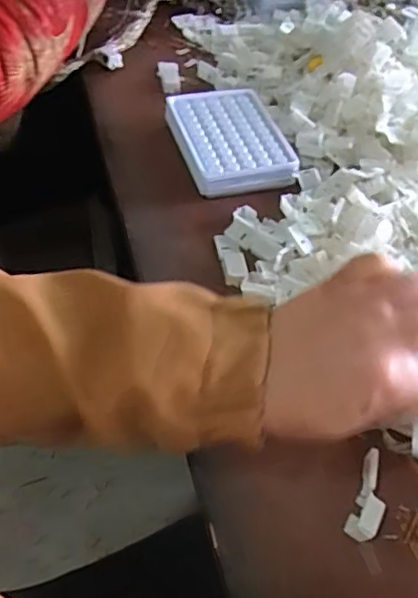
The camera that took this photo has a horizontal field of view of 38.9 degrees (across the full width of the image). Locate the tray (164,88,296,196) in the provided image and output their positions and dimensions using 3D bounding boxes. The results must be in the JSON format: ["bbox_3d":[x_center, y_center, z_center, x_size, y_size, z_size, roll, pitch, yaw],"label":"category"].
[{"bbox_3d":[0.020,-0.156,0.584,0.105,0.031,0.135,-10,52,-13],"label":"tray"}]

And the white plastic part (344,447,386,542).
[{"bbox_3d":[0.101,0.123,0.369,0.018,0.021,0.052,21,52,12],"label":"white plastic part"}]

